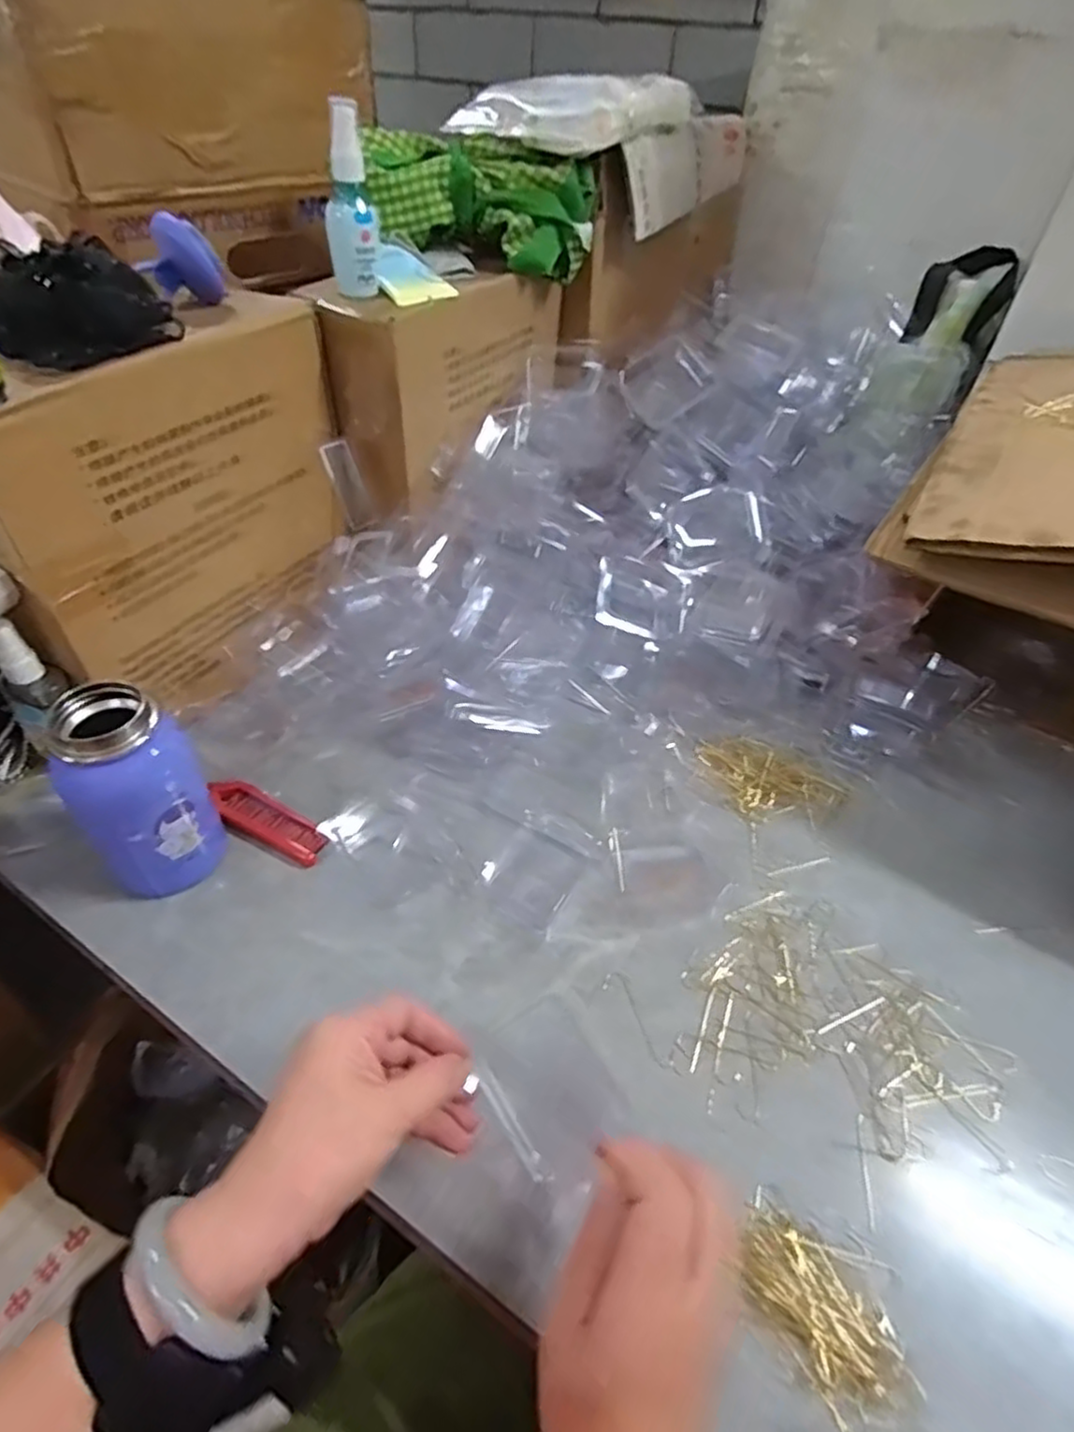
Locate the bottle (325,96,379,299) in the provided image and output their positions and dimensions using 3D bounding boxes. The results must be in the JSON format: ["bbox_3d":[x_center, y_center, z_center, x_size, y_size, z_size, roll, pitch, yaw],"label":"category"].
[{"bbox_3d":[-0.143,-0.390,0.531,0.037,0.118,0.028,-6,45,-10],"label":"bottle"}]

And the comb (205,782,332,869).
[{"bbox_3d":[-0.198,0.076,0.510,0.096,0.013,0.032,23,46,17],"label":"comb"}]

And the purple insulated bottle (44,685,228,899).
[{"bbox_3d":[-0.250,0.053,0.445,0.071,0.145,0.061,-20,49,-25],"label":"purple insulated bottle"}]

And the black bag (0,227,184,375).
[{"bbox_3d":[-0.285,-0.260,0.438,0.081,0.053,0.097,32,51,26],"label":"black bag"}]

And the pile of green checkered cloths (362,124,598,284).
[{"bbox_3d":[-0.054,-0.464,0.634,0.209,0.085,0.079,6,44,2],"label":"pile of green checkered cloths"}]

